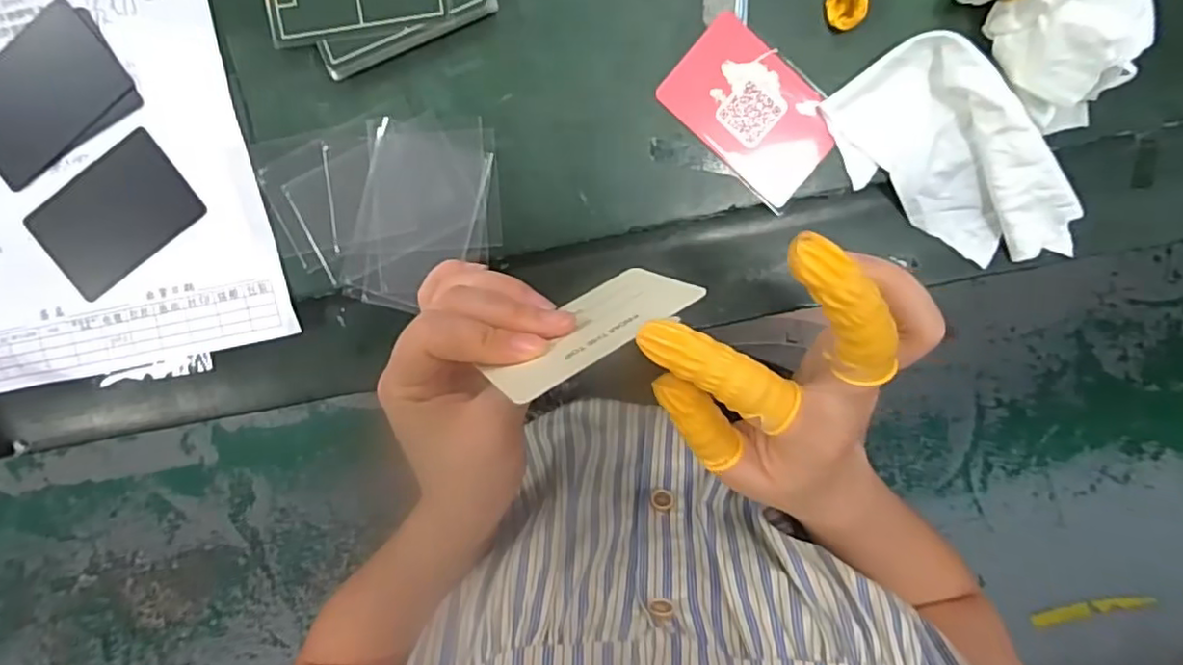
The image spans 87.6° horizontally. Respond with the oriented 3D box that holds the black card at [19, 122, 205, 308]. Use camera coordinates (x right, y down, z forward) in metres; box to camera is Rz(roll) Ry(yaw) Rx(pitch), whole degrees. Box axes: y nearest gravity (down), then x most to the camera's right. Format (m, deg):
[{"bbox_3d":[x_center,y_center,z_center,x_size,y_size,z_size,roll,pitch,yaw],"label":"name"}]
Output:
[{"bbox_3d":[-0.249,-0.061,0.323,0.083,0.004,0.054,-36,97,5],"label":"black card"}]

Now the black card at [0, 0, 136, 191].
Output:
[{"bbox_3d":[-0.282,-0.121,0.315,0.086,0.004,0.053,-36,97,5],"label":"black card"}]

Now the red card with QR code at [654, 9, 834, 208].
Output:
[{"bbox_3d":[0.082,-0.112,0.310,0.086,0.004,0.054,41,97,-5],"label":"red card with QR code"}]

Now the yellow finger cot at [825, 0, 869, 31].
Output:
[{"bbox_3d":[0.123,-0.157,0.296,0.020,0.014,0.017,44,97,-6],"label":"yellow finger cot"}]

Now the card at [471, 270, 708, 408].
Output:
[{"bbox_3d":[-0.001,-0.002,0.242,0.083,0.049,0.004,-31,120,-20],"label":"card"}]

